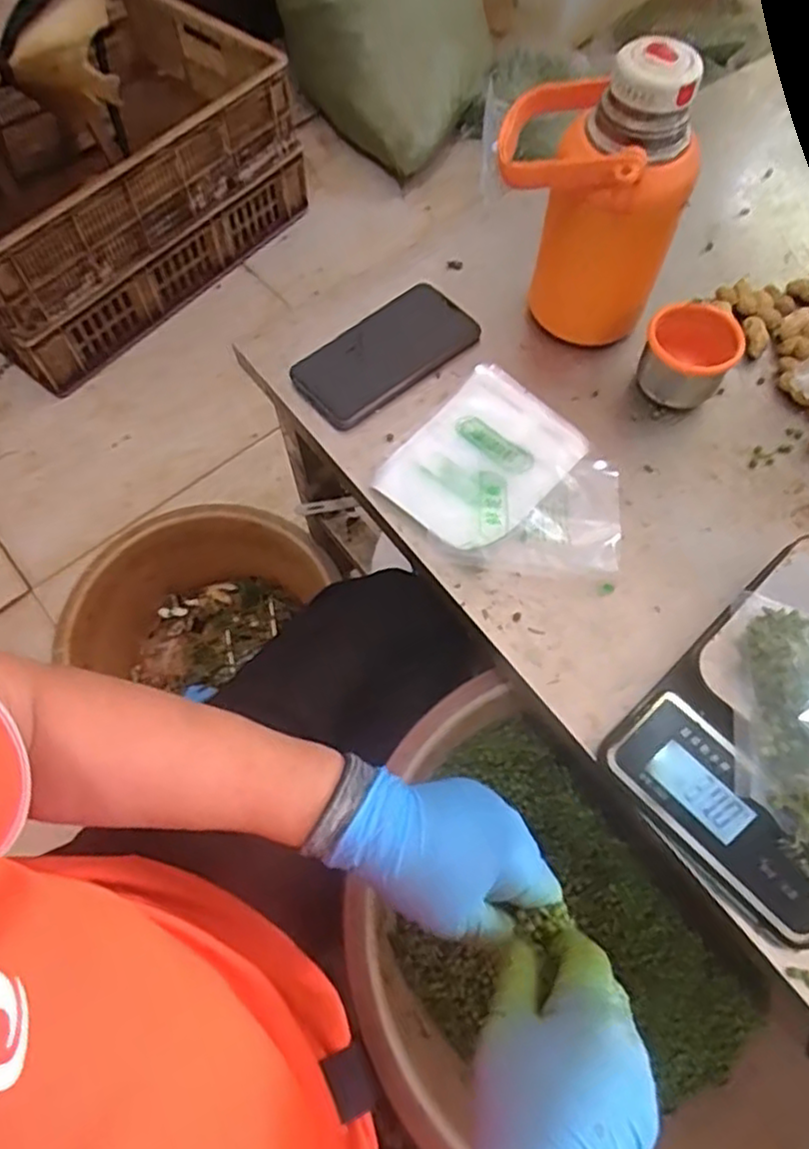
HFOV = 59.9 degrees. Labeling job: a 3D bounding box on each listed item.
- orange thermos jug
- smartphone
[{"bbox_3d":[0.137,-0.285,0.529,0.134,0.203,0.119,7,63,3],"label":"orange thermos jug"},{"bbox_3d":[-0.015,-0.184,0.584,0.155,0.010,0.076,-38,69,-18],"label":"smartphone"}]

